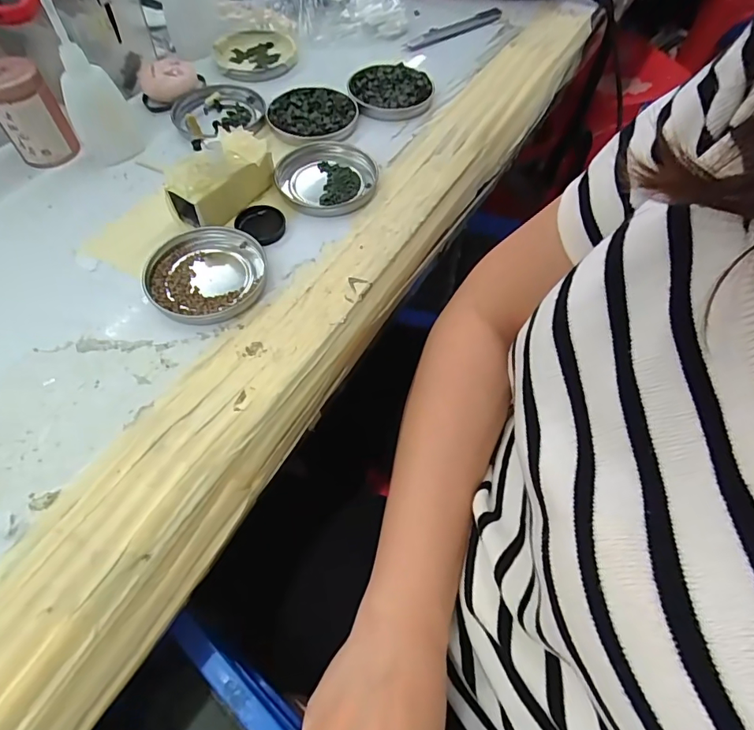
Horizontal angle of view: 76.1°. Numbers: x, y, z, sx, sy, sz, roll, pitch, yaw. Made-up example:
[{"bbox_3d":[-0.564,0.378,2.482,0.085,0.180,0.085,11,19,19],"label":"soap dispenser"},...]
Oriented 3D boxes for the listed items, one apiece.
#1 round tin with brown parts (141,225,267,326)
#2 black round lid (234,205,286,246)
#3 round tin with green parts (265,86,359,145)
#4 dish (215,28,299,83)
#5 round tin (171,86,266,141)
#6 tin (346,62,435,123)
[{"bbox_3d":[-0.117,-0.061,0.326,0.078,0.010,0.077,-7,58,-5],"label":"round tin with brown parts"},{"bbox_3d":[-0.085,-0.105,0.355,0.032,0.008,0.038,-39,66,-22],"label":"black round lid"},{"bbox_3d":[-0.056,-0.219,0.425,0.077,0.009,0.081,0,58,0],"label":"round tin with green parts"},{"bbox_3d":[-0.121,-0.310,0.484,0.078,0.019,0.091,-2,59,-4],"label":"dish"},{"bbox_3d":[-0.142,-0.228,0.436,0.078,0.013,0.073,0,58,0],"label":"round tin"},{"bbox_3d":[0.013,-0.254,0.445,0.075,0.013,0.074,0,58,0],"label":"tin"}]

